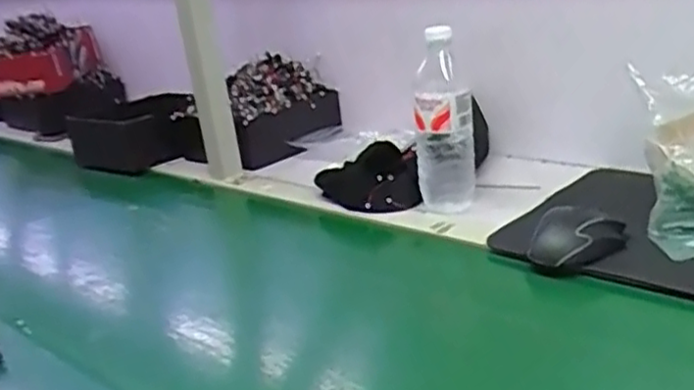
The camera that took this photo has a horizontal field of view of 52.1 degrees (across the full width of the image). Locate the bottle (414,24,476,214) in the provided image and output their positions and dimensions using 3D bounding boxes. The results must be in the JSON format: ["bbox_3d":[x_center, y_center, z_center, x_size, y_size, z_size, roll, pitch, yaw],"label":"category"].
[{"bbox_3d":[0.120,-0.084,0.885,0.075,0.224,0.057,-7,13,6],"label":"bottle"}]

